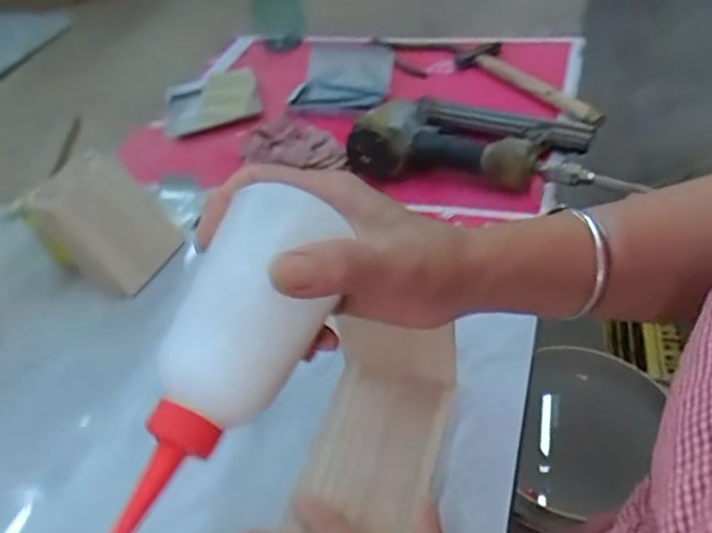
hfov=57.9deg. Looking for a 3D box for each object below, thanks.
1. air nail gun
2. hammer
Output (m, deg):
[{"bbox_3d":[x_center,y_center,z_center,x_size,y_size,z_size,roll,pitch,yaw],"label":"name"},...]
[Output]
[{"bbox_3d":[0.126,-0.146,0.711,0.249,0.052,0.160,6,44,16],"label":"air nail gun"},{"bbox_3d":[0.217,-0.228,0.812,0.069,0.022,0.255,-21,43,-14],"label":"hammer"}]

